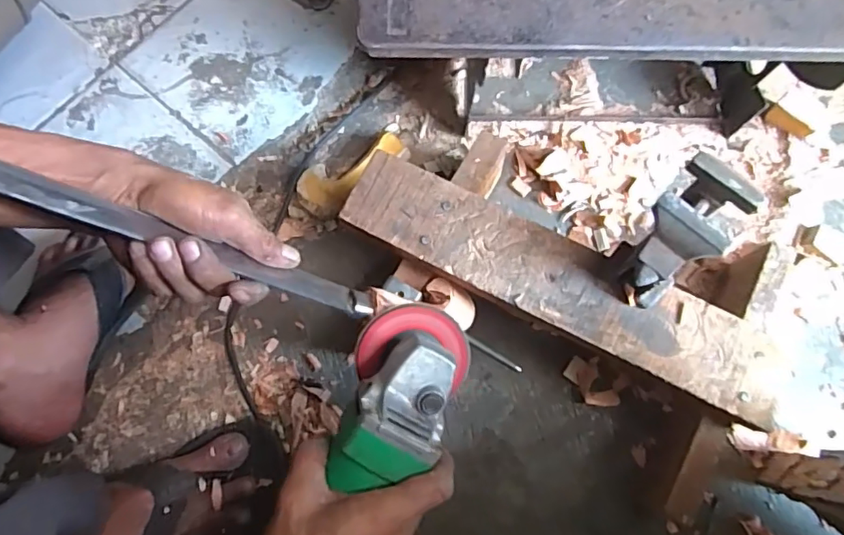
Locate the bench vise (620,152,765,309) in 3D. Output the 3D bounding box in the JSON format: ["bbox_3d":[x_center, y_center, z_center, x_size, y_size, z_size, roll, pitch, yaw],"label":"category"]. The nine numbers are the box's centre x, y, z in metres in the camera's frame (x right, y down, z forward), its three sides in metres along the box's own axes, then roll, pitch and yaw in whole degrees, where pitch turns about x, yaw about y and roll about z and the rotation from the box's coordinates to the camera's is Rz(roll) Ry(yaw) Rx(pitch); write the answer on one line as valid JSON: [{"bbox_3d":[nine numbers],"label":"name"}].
[{"bbox_3d":[0.207,-0.025,0.439,0.060,0.088,0.115,38,78,9],"label":"bench vise"}]

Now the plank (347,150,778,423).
[{"bbox_3d":[0.121,0.016,0.485,0.398,0.033,0.080,26,76,7],"label":"plank"}]

